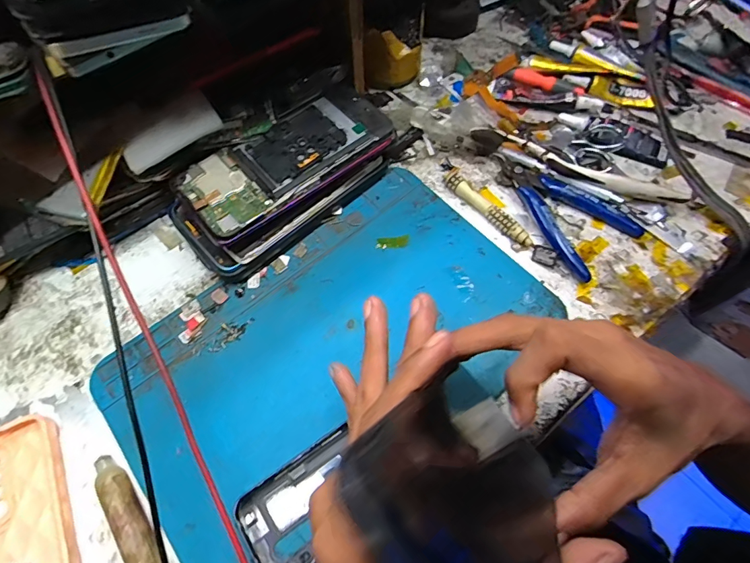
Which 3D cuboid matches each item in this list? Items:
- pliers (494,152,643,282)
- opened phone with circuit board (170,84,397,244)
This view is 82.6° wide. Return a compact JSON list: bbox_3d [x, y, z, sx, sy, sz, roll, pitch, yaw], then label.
[{"bbox_3d":[0.148,-0.066,0.352,0.073,0.017,0.124,-35,69,-16],"label":"pliers"},{"bbox_3d":[-0.065,-0.095,0.321,0.164,0.014,0.069,-36,69,-16],"label":"opened phone with circuit board"}]

